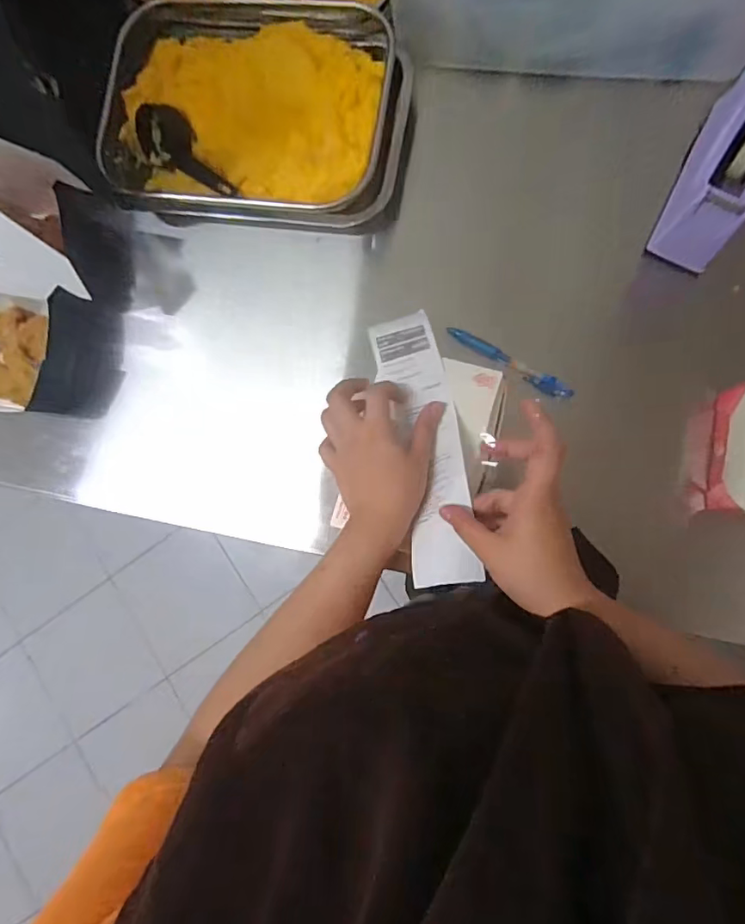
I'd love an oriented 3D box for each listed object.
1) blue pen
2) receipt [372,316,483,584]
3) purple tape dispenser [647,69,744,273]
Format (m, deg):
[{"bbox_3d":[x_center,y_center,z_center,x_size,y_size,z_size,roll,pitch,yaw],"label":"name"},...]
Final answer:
[{"bbox_3d":[0.133,-0.097,0.519,0.132,0.008,0.014,33,90,9],"label":"blue pen"},{"bbox_3d":[0.044,-0.018,0.453,0.058,0.018,0.242,-11,69,7],"label":"receipt"},{"bbox_3d":[0.310,-0.255,0.459,0.065,0.105,0.145,27,89,9],"label":"purple tape dispenser"}]

